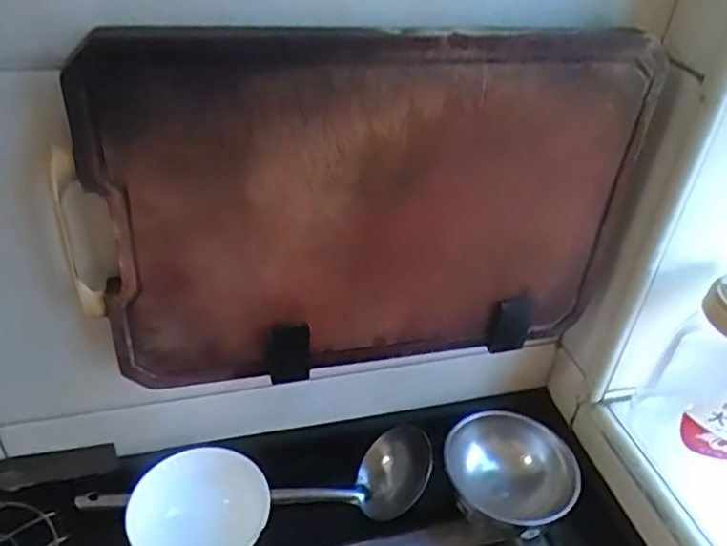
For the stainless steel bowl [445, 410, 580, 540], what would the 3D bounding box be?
[{"bbox_3d":[0.136,0.182,0.591,0.117,0.050,0.103,16,75,9],"label":"stainless steel bowl"}]

